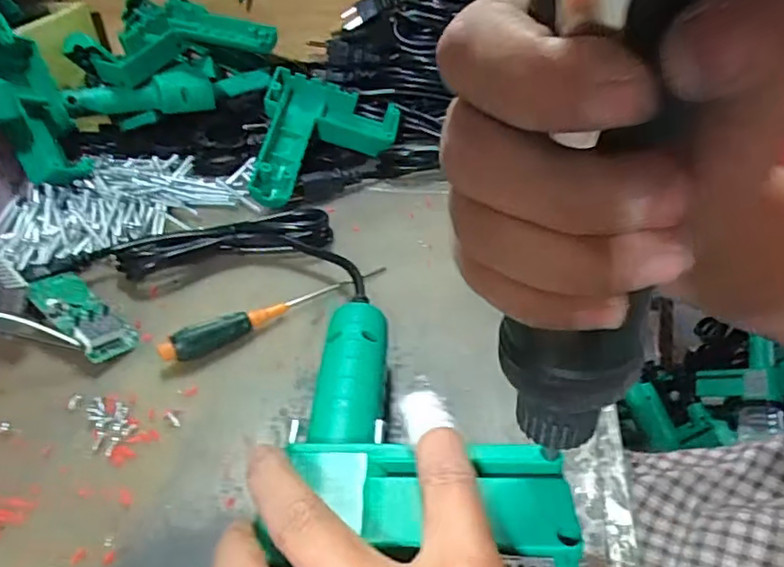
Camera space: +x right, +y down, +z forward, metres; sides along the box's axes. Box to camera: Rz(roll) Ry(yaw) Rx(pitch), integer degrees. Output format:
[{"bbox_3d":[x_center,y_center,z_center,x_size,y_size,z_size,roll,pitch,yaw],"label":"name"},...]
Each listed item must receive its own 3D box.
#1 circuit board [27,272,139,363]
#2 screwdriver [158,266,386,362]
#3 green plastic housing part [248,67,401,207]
[{"bbox_3d":[-0.194,0.019,0.370,0.082,0.026,0.031,23,45,31],"label":"circuit board"},{"bbox_3d":[-0.068,0.016,0.370,0.149,0.015,0.017,-23,41,-24],"label":"screwdriver"},{"bbox_3d":[-0.061,-0.115,0.522,0.119,0.049,0.161,12,50,-3],"label":"green plastic housing part"}]

